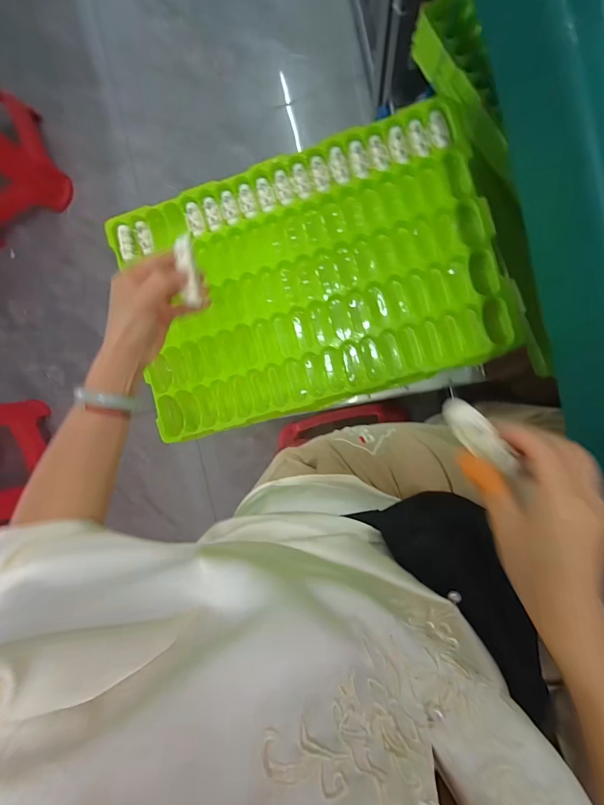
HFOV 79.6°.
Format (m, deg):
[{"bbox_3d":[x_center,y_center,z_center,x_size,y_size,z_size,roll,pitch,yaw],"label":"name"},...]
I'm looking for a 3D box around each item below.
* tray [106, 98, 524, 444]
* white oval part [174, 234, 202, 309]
[{"bbox_3d":[0.000,-0.189,0.579,0.560,0.031,0.389,-16,89,8],"label":"tray"},{"bbox_3d":[-0.111,-0.129,0.353,0.017,0.011,0.061,-2,110,8],"label":"white oval part"}]

